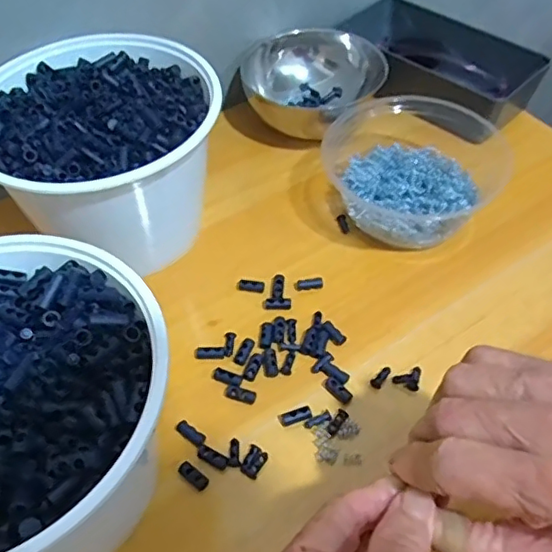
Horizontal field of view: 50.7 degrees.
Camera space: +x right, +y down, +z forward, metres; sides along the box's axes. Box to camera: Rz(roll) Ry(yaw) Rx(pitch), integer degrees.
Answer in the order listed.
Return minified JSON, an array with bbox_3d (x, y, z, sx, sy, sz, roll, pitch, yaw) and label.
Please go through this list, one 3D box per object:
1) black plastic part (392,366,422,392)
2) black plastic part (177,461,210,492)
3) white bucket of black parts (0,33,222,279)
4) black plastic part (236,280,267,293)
[{"bbox_3d":[0.085,0.064,0.374,0.017,0.004,0.017,22,55,19],"label":"black plastic part"},{"bbox_3d":[-0.048,0.115,0.337,0.020,0.004,0.009,31,58,25],"label":"black plastic part"},{"bbox_3d":[-0.126,-0.084,0.434,0.157,0.116,0.149,-1,50,1],"label":"white bucket of black parts"},{"bbox_3d":[-0.018,0.007,0.424,0.021,0.004,0.009,8,51,9],"label":"black plastic part"}]

